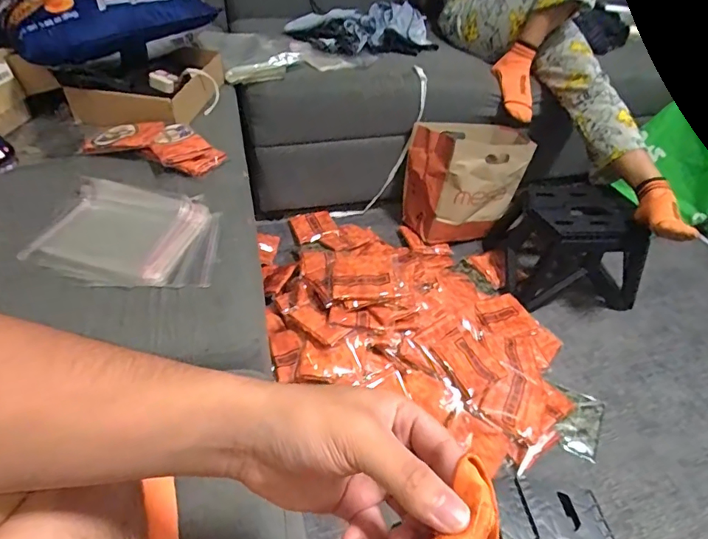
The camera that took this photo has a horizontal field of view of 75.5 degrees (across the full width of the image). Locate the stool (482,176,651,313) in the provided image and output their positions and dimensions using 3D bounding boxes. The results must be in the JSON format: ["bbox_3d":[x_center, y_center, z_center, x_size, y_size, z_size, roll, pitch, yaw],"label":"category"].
[{"bbox_3d":[0.547,-0.071,1.171,0.315,0.245,0.260,0,45,-6],"label":"stool"}]

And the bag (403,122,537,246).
[{"bbox_3d":[0.311,-0.247,1.279,0.291,0.254,0.203,-13,48,-18],"label":"bag"}]

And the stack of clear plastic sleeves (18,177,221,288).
[{"bbox_3d":[-0.322,-0.053,0.660,0.245,0.020,0.191,4,48,-3],"label":"stack of clear plastic sleeves"}]

